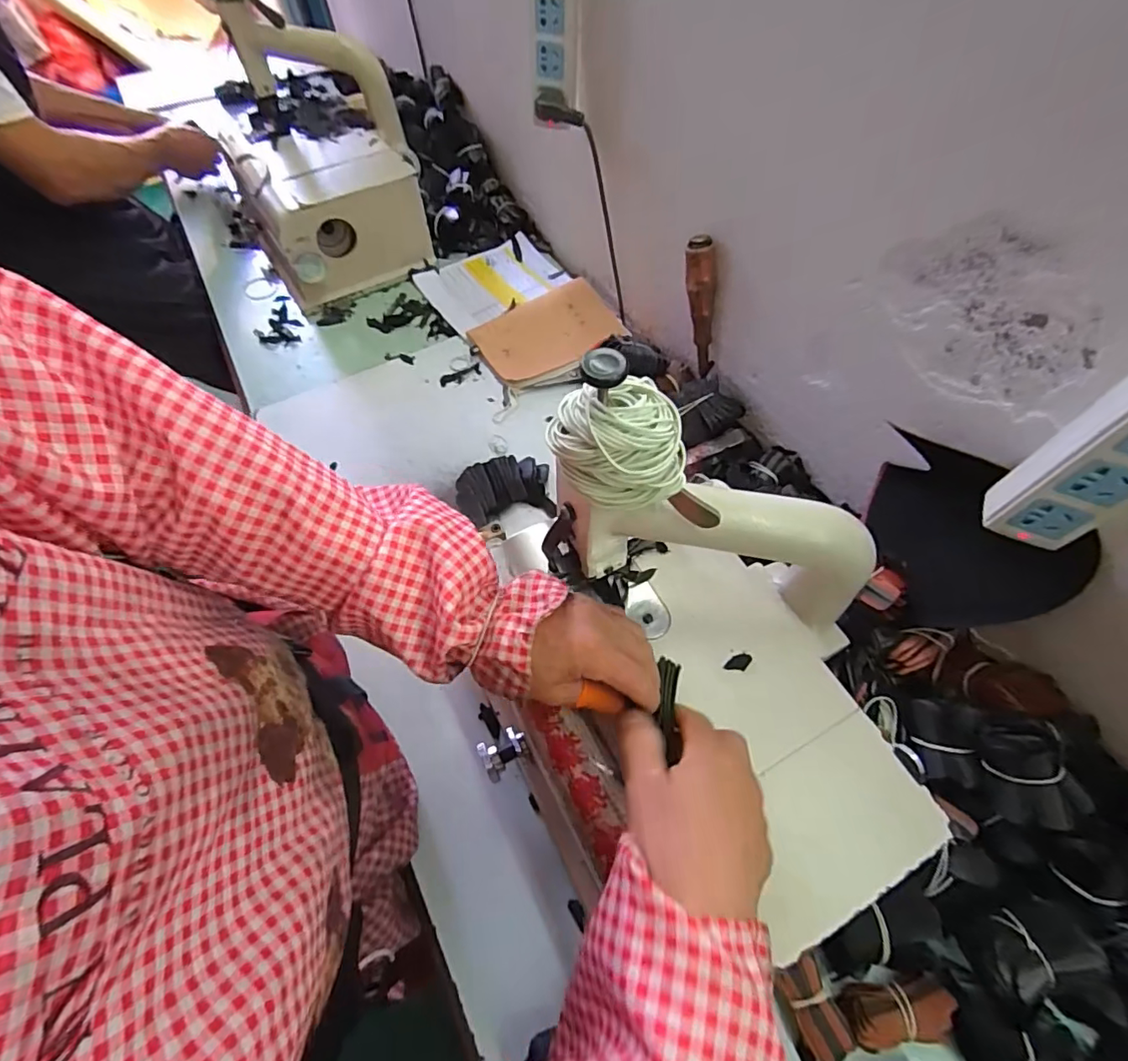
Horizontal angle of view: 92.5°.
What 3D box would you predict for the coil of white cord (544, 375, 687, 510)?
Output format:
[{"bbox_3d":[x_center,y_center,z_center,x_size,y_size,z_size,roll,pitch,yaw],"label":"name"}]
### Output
[{"bbox_3d":[0.028,-0.047,0.288,0.070,0.051,0.055,-11,60,-4],"label":"coil of white cord"}]

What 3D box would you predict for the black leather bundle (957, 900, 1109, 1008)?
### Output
[{"bbox_3d":[0.327,0.297,0.382,0.075,0.051,0.049,-13,60,-5],"label":"black leather bundle"}]

